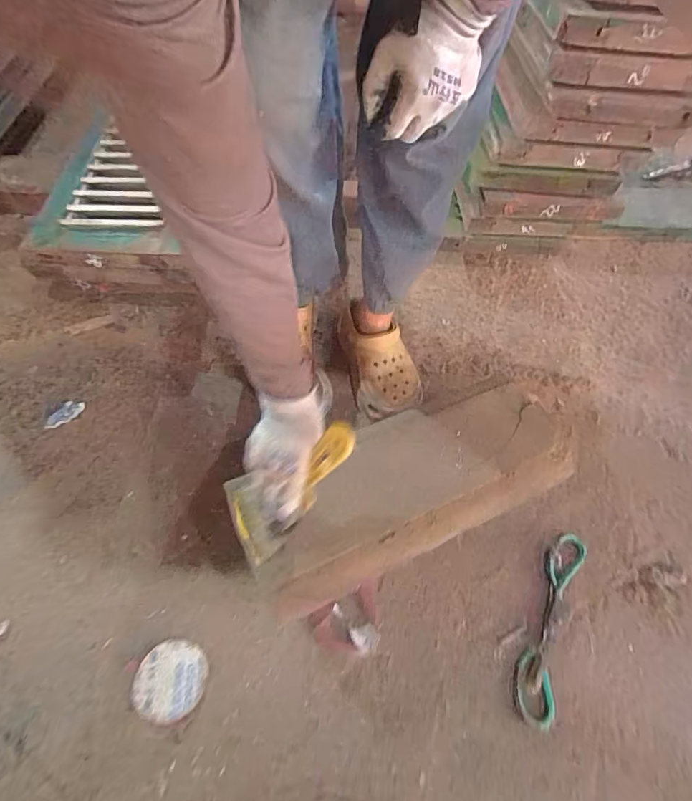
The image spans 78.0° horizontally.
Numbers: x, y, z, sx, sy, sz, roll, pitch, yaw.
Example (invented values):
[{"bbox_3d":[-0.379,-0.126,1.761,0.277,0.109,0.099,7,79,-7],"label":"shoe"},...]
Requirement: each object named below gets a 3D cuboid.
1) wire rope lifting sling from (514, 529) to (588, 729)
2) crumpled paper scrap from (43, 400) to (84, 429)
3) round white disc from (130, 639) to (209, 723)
[{"bbox_3d":[0.293,0.312,0.611,0.053,0.011,0.266,24,62,10],"label":"wire rope lifting sling"},{"bbox_3d":[-0.484,0.024,0.734,0.031,0.008,0.067,36,55,14],"label":"crumpled paper scrap"},{"bbox_3d":[-0.224,0.356,0.545,0.088,0.011,0.086,2,60,-3],"label":"round white disc"}]

